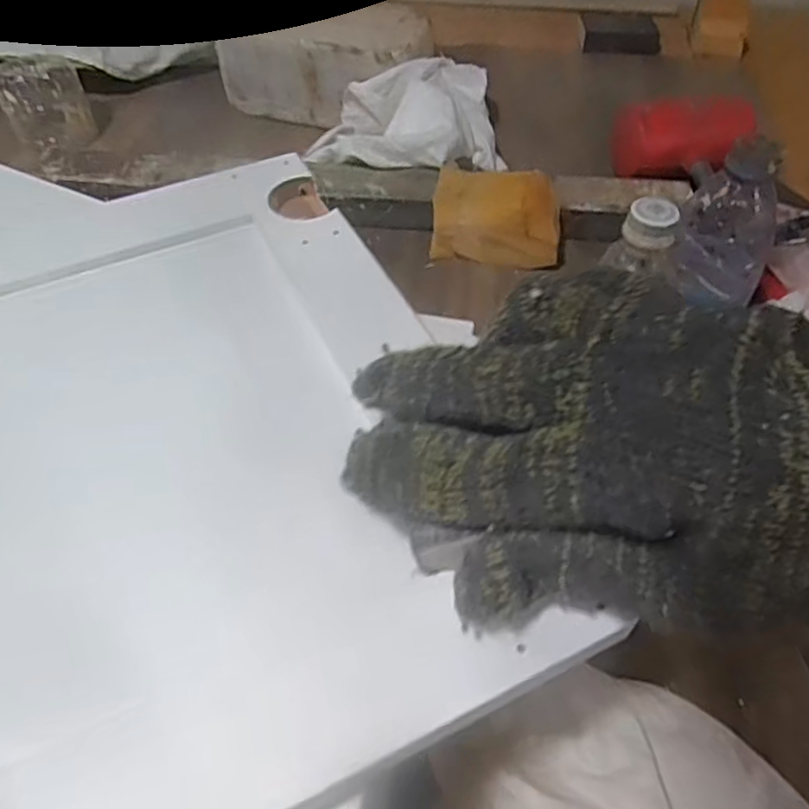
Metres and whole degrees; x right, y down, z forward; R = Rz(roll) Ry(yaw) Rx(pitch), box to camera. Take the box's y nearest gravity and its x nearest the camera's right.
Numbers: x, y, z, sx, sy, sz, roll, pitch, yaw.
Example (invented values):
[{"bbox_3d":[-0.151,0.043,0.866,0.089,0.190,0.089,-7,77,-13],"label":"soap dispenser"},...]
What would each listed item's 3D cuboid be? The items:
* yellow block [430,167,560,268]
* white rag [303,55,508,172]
[{"bbox_3d":[0.088,-0.168,0.619,0.119,0.085,0.055,12,51,9],"label":"yellow block"},{"bbox_3d":[0.007,-0.294,0.709,0.220,0.076,0.153,-20,54,-17],"label":"white rag"}]

